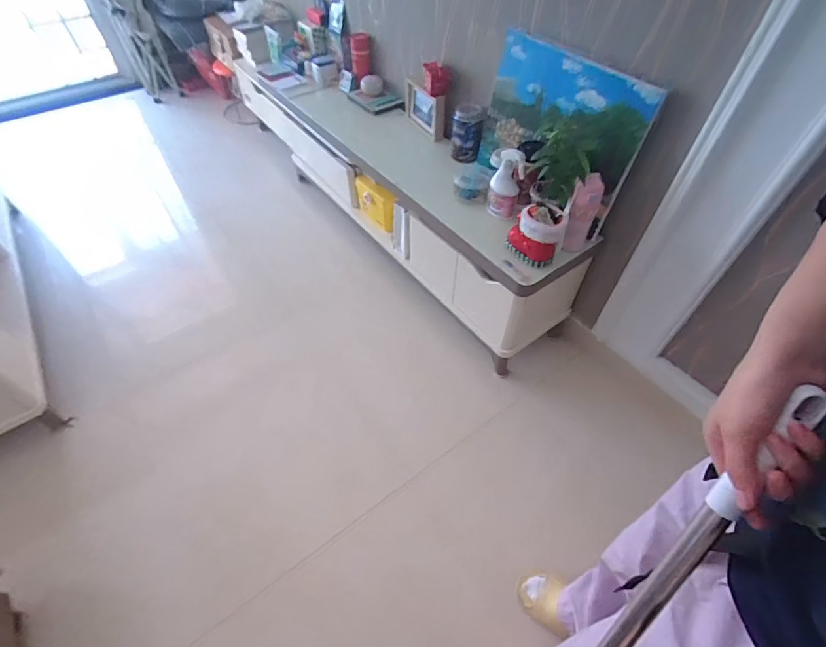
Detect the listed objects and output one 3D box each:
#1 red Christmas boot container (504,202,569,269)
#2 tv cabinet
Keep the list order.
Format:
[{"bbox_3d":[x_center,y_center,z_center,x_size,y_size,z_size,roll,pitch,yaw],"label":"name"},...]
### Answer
[{"bbox_3d":[0.307,-0.218,1.065,0.126,0.139,0.108,16,53,12],"label":"red Christmas boot container"},{"bbox_3d":[-0.158,-0.552,1.615,0.319,0.355,1.698,-36,60,-25],"label":"tv cabinet"}]

